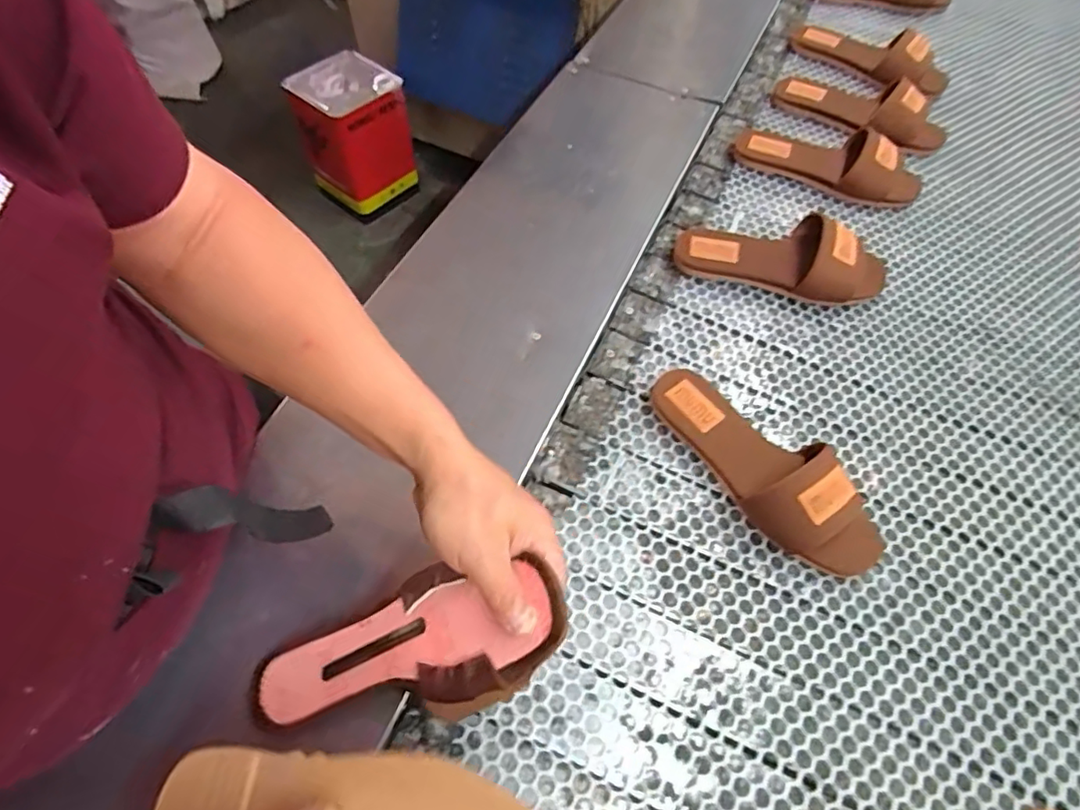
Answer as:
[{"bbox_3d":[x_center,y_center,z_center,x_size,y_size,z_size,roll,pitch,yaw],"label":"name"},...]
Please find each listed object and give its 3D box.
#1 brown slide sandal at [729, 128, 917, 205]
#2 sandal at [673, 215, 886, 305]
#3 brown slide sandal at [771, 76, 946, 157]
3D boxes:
[{"bbox_3d":[0.392,-0.337,0.788,0.247,0.057,0.100,28,61,14],"label":"brown slide sandal"},{"bbox_3d":[0.290,-0.179,0.683,0.251,0.064,0.101,15,59,7],"label":"sandal"},{"bbox_3d":[0.472,-0.444,0.855,0.249,0.055,0.100,32,62,16],"label":"brown slide sandal"}]

